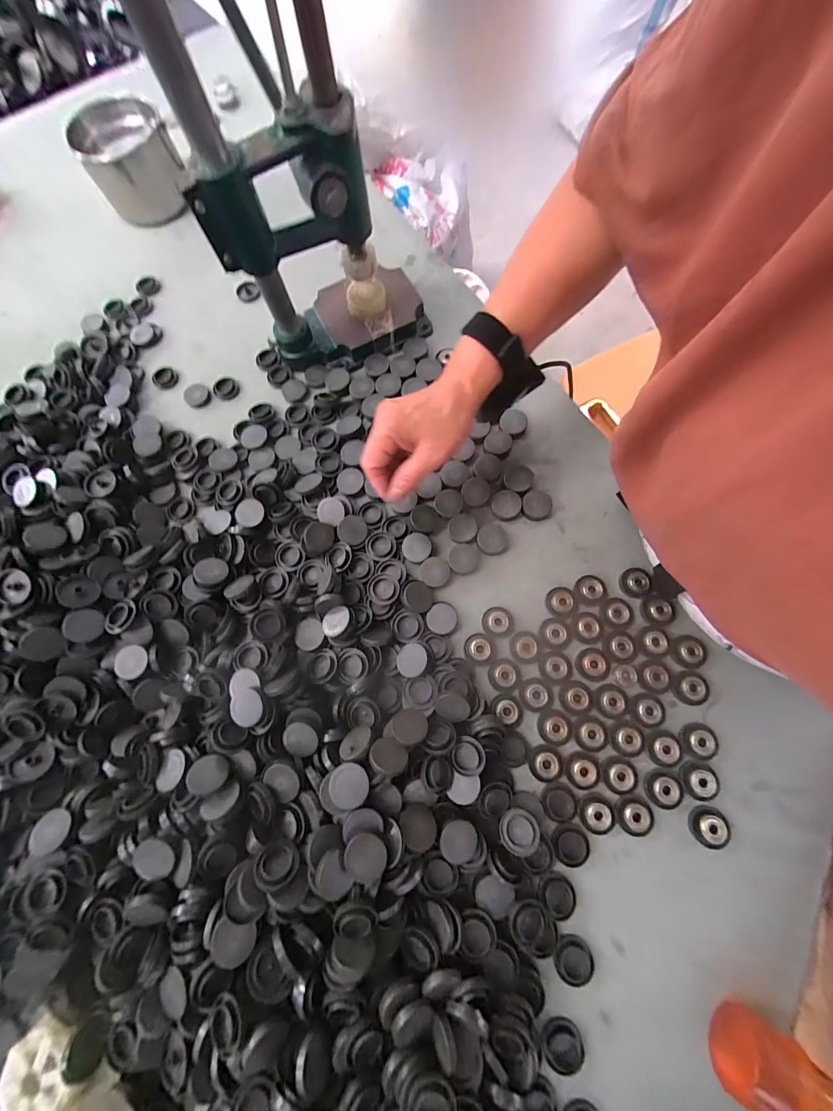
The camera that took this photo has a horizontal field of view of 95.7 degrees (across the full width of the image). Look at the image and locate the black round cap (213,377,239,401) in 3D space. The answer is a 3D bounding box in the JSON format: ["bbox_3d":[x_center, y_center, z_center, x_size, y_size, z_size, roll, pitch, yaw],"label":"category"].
[{"bbox_3d":[-0.253,-0.221,0.498,0.032,0.009,0.037,-33,74,-8],"label":"black round cap"}]

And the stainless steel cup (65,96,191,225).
[{"bbox_3d":[-0.417,-0.578,0.568,0.124,0.102,0.120,-1,72,2],"label":"stainless steel cup"}]

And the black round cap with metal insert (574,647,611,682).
[{"bbox_3d":[0.181,0.111,0.383,0.033,0.016,0.032,-1,72,2],"label":"black round cap with metal insert"}]

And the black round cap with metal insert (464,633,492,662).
[{"bbox_3d":[0.064,0.096,0.390,0.028,0.009,0.028,-1,72,2],"label":"black round cap with metal insert"}]

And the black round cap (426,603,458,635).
[{"bbox_3d":[0.027,0.067,0.399,0.032,0.009,0.033,-1,72,2],"label":"black round cap"}]

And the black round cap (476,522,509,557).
[{"bbox_3d":[0.086,-0.020,0.420,0.034,0.011,0.039,10,73,5],"label":"black round cap"}]

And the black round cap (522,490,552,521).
[{"bbox_3d":[0.137,-0.057,0.430,0.033,0.013,0.036,-1,72,2],"label":"black round cap"}]

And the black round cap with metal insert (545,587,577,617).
[{"bbox_3d":[0.152,0.048,0.397,0.029,0.011,0.030,-1,72,2],"label":"black round cap with metal insert"}]

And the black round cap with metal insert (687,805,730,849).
[{"bbox_3d":[0.263,0.244,0.339,0.030,0.009,0.032,-1,72,2],"label":"black round cap with metal insert"}]

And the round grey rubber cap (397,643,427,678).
[{"bbox_3d":[-0.005,0.102,0.371,0.033,0.004,0.032,-14,56,22],"label":"round grey rubber cap"}]

